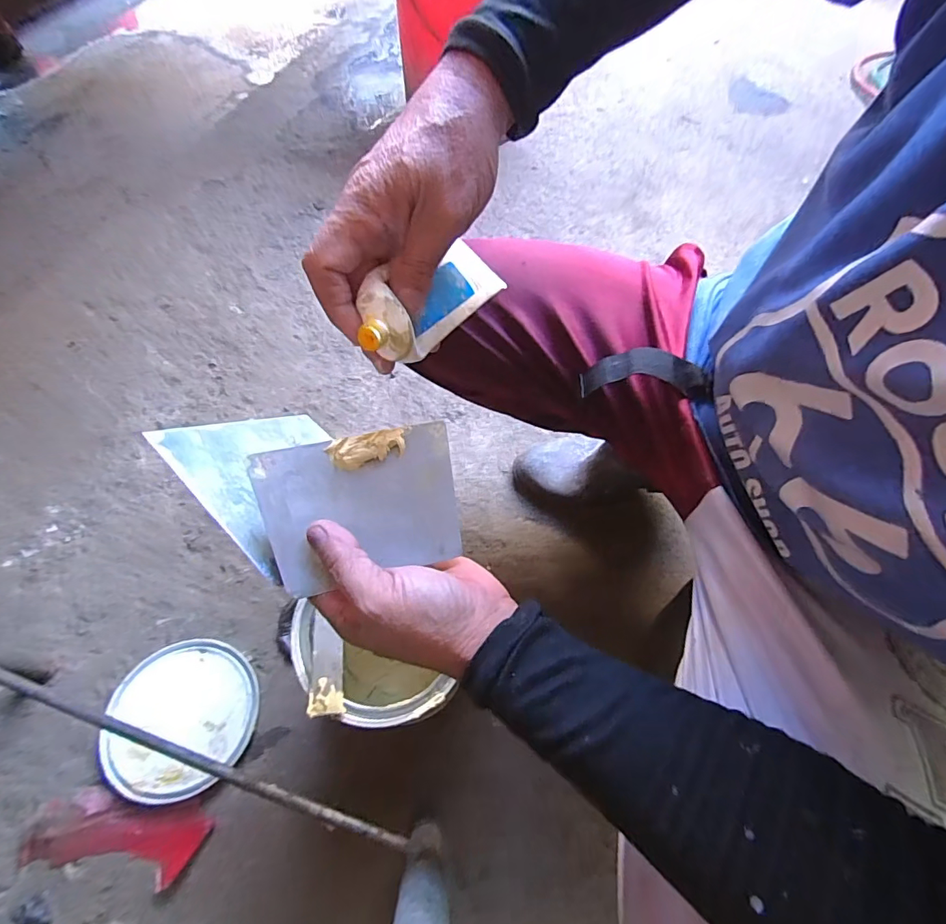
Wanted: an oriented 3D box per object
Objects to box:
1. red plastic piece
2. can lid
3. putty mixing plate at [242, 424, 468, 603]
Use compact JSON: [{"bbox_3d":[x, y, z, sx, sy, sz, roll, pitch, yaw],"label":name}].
[{"bbox_3d":[-0.351,0.370,0.472,0.163,0.015,0.067,5,60,0],"label":"red plastic piece"},{"bbox_3d":[-0.316,0.275,0.516,0.147,0.019,0.148,1,60,-2],"label":"can lid"},{"bbox_3d":[-0.065,0.024,0.287,0.114,0.005,0.085,-12,79,-17],"label":"putty mixing plate"}]

